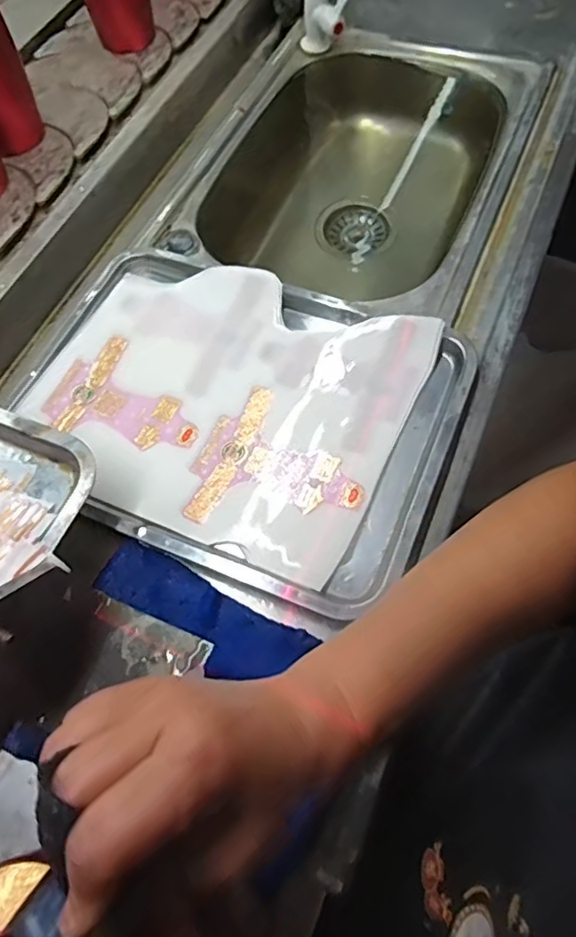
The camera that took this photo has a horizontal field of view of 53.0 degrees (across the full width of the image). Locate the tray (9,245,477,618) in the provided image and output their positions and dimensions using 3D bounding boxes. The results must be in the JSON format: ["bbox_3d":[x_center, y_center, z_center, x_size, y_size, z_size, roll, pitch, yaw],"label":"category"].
[{"bbox_3d":[-0.054,-0.059,0.509,0.372,0.039,0.272,23,67,11],"label":"tray"}]

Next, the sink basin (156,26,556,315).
[{"bbox_3d":[0.094,-0.357,0.707,0.323,0.129,0.464,24,67,11],"label":"sink basin"}]

